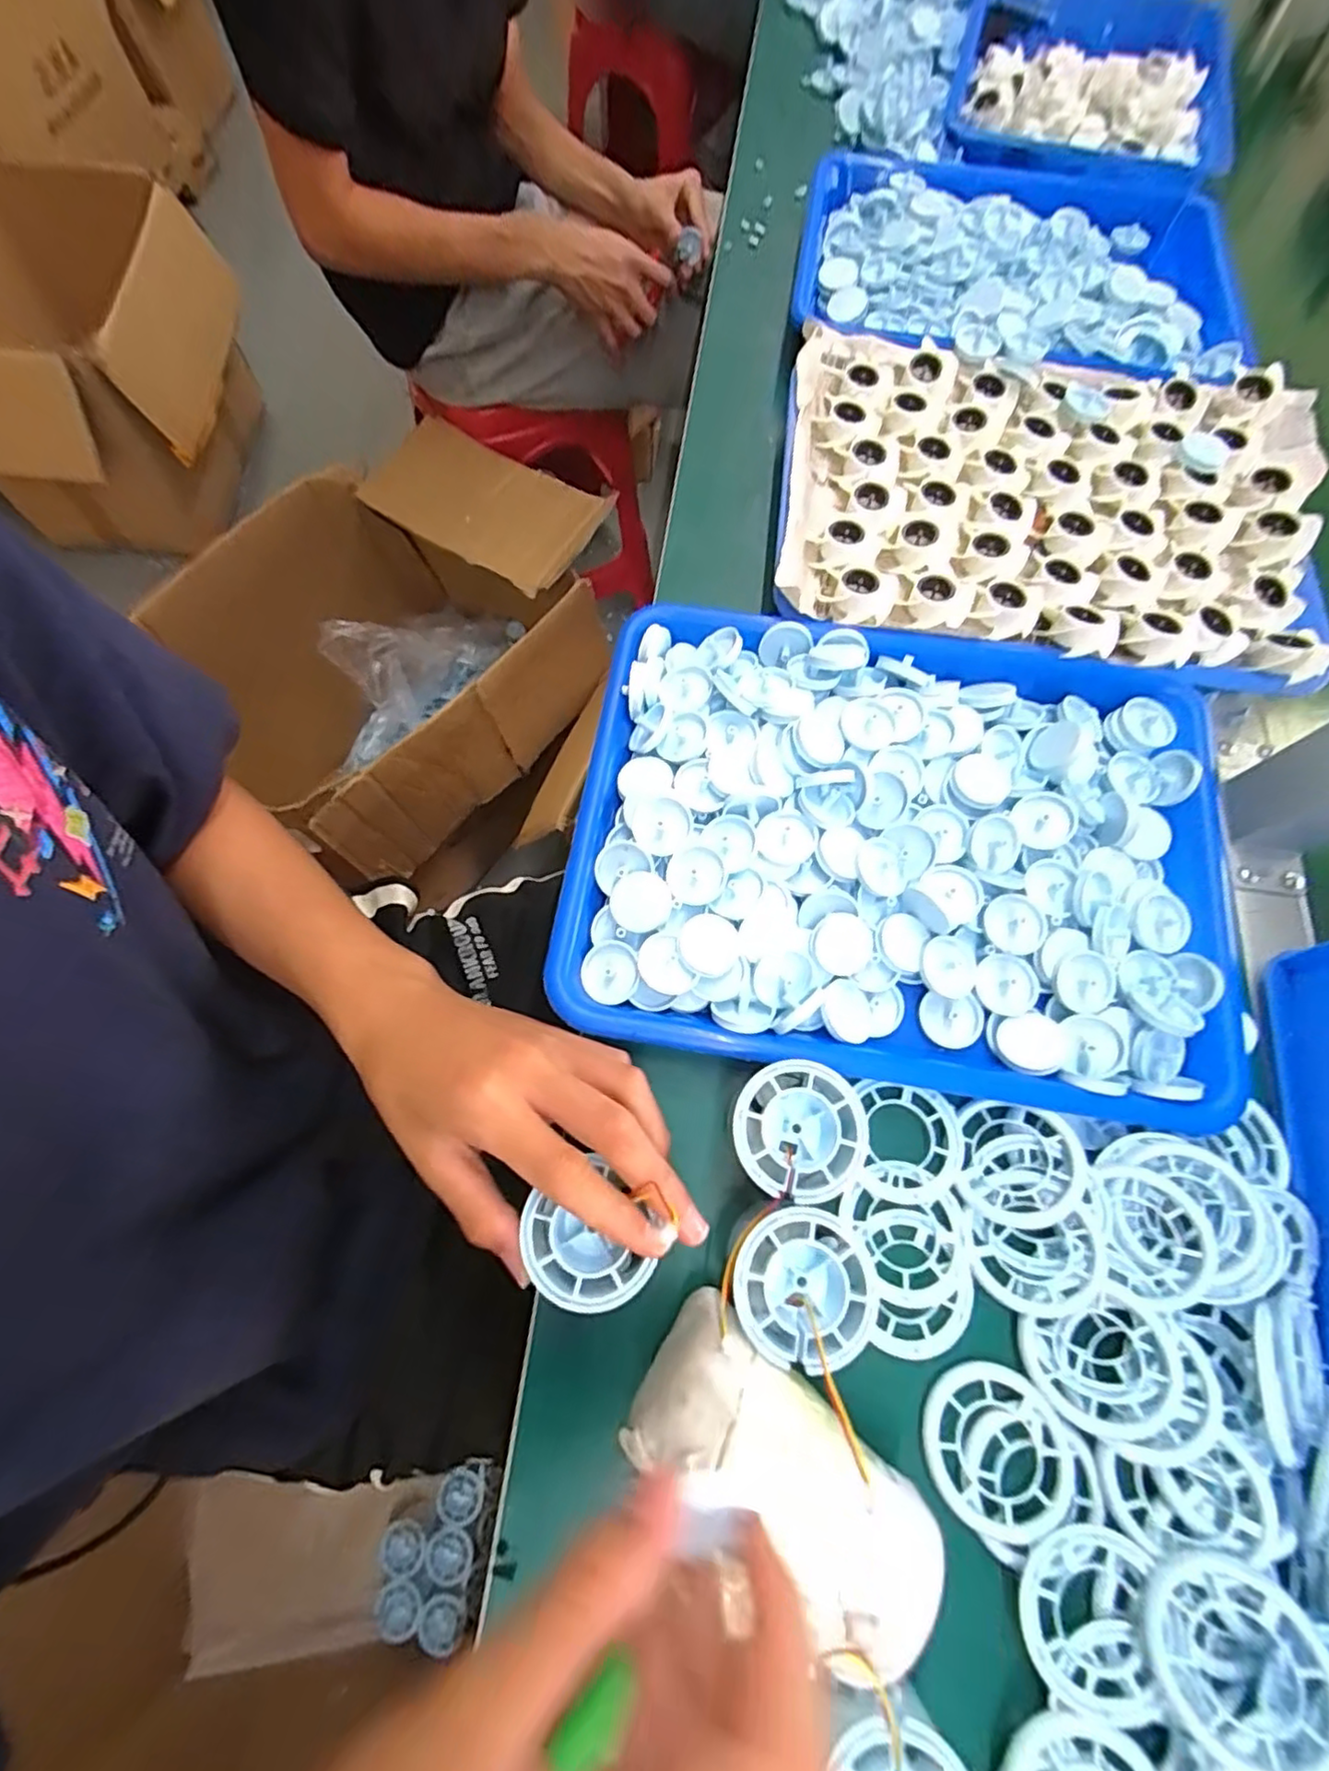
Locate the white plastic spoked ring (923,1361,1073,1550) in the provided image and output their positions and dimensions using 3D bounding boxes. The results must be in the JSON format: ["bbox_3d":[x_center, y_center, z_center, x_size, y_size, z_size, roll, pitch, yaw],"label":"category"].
[{"bbox_3d":[0.138,0.234,0.268,0.054,0.014,0.056,1,70,-2],"label":"white plastic spoked ring"}]

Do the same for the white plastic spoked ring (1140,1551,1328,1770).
[{"bbox_3d":[0.206,0.280,0.232,0.057,0.010,0.057,-12,54,16],"label":"white plastic spoked ring"}]

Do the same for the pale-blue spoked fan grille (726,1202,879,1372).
[{"bbox_3d":[0.054,0.157,0.256,0.057,0.015,0.054,16,71,3],"label":"pale-blue spoked fan grille"}]

